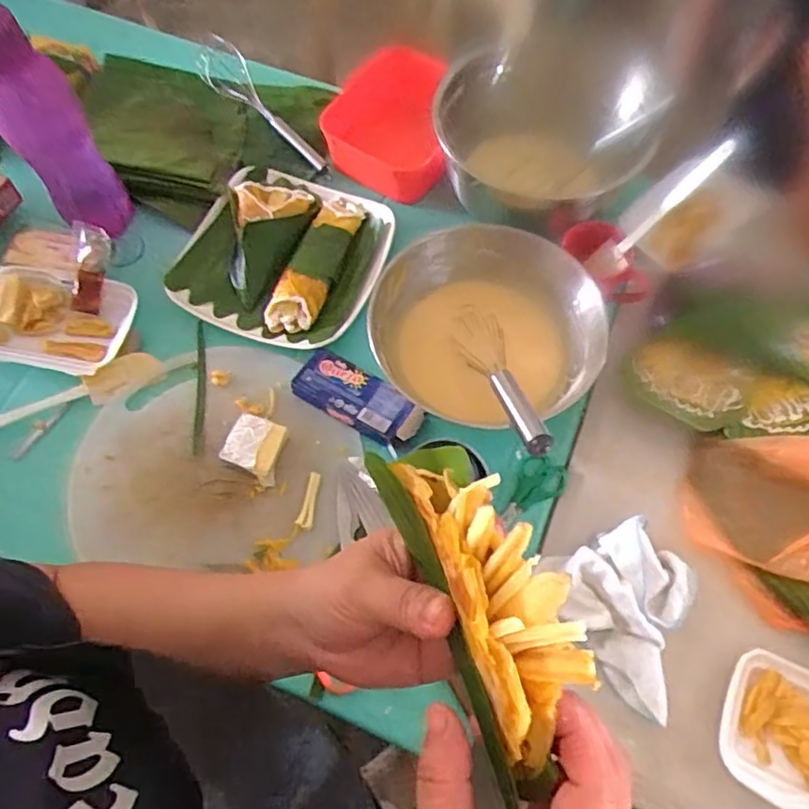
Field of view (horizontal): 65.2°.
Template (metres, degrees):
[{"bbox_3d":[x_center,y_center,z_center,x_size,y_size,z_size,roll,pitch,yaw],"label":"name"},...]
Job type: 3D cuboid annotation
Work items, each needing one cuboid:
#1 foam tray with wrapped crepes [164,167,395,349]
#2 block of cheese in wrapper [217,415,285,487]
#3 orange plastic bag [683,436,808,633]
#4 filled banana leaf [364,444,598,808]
[{"bbox_3d":[-0.155,-0.198,0.814,0.267,0.044,0.259,18,66,8],"label":"foam tray with wrapped crepes"},{"bbox_3d":[-0.159,0.048,0.682,0.063,0.020,0.065,19,66,9],"label":"block of cheese in wrapper"},{"bbox_3d":[0.403,0.118,0.609,0.233,0.060,0.178,2,65,1],"label":"orange plastic bag"},{"bbox_3d":[0.034,0.084,0.267,0.043,0.079,0.149,-21,66,-10],"label":"filled banana leaf"}]

